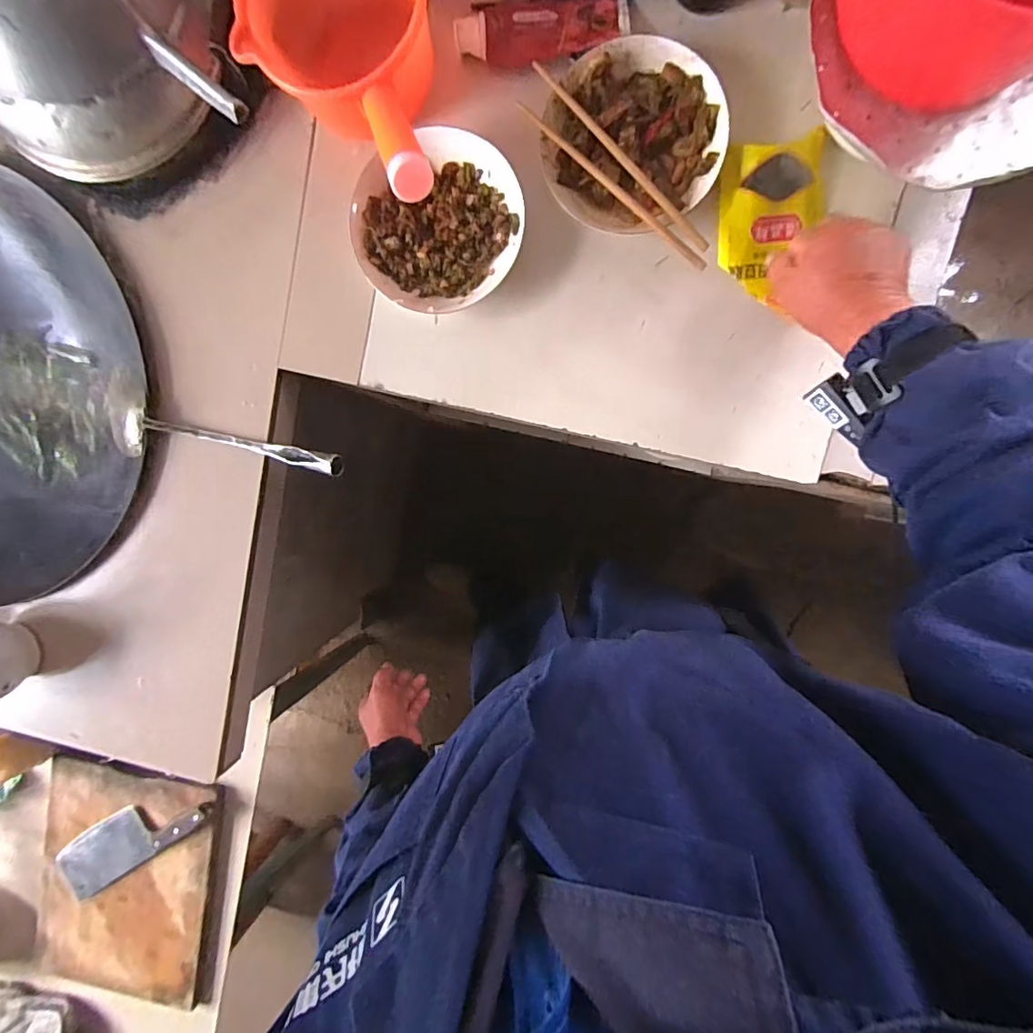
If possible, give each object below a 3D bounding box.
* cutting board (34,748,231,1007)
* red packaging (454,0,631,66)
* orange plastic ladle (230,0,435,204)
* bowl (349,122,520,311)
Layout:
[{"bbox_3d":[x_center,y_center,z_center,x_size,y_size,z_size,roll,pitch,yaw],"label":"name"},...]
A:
[{"bbox_3d":[-0.640,0.603,0.834,0.292,0.034,0.400,10,98,4],"label":"cutting board"},{"bbox_3d":[0.025,-0.467,0.485,0.161,0.025,0.044,-8,96,7],"label":"red packaging"},{"bbox_3d":[-0.132,-0.388,0.457,0.157,0.120,0.265,-30,80,8],"label":"orange plastic ladle"},{"bbox_3d":[-0.078,-0.297,0.515,0.168,0.037,0.169,1,97,6],"label":"bowl"}]

